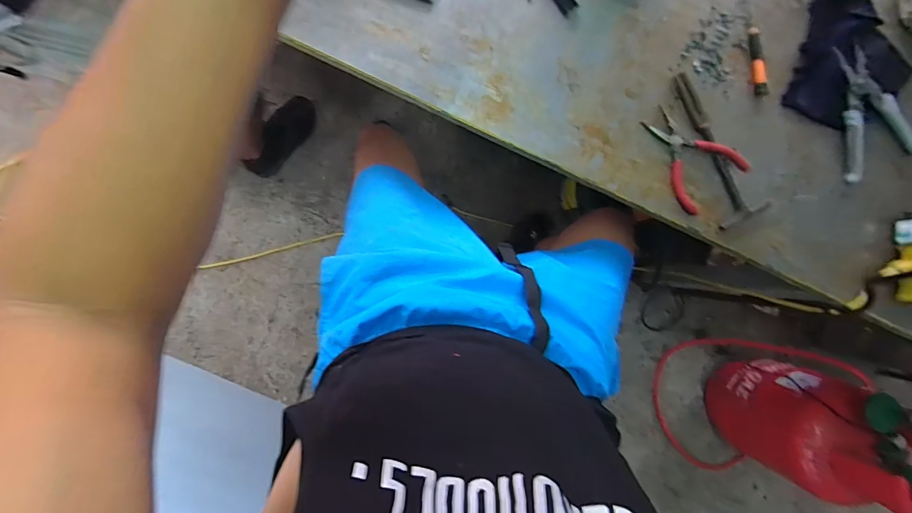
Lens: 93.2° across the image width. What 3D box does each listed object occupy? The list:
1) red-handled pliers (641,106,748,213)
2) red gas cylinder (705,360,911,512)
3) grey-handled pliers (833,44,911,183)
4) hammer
[{"bbox_3d":[0.318,-0.140,0.591,0.097,0.026,0.139,-42,94,-4],"label":"red-handled pliers"},{"bbox_3d":[0.968,0.473,1.167,0.287,0.573,0.285,24,88,-5],"label":"red gas cylinder"},{"bbox_3d":[0.587,-0.214,0.624,0.125,0.029,0.185,-24,93,-5],"label":"grey-handled pliers"},{"bbox_3d":[0.358,-0.152,0.596,0.067,0.018,0.220,-27,93,-5],"label":"hammer"}]

